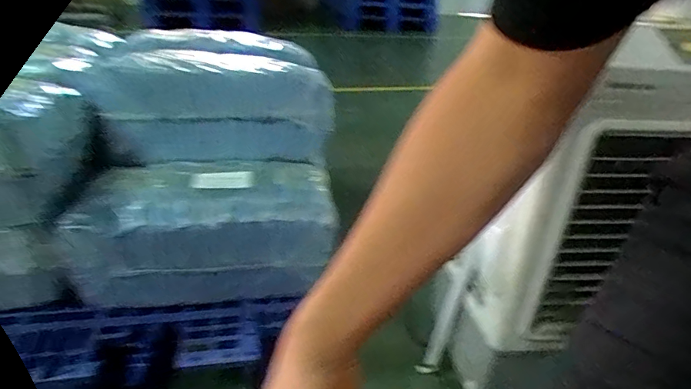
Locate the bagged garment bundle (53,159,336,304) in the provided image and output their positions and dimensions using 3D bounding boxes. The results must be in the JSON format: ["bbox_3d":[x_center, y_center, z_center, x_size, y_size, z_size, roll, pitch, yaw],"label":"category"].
[{"bbox_3d":[-0.330,0.087,1.131,0.587,0.256,0.287,-3,31,-13],"label":"bagged garment bundle"}]

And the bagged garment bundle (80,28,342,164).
[{"bbox_3d":[-0.369,-0.294,1.320,0.588,0.251,0.450,-5,31,-18],"label":"bagged garment bundle"}]

